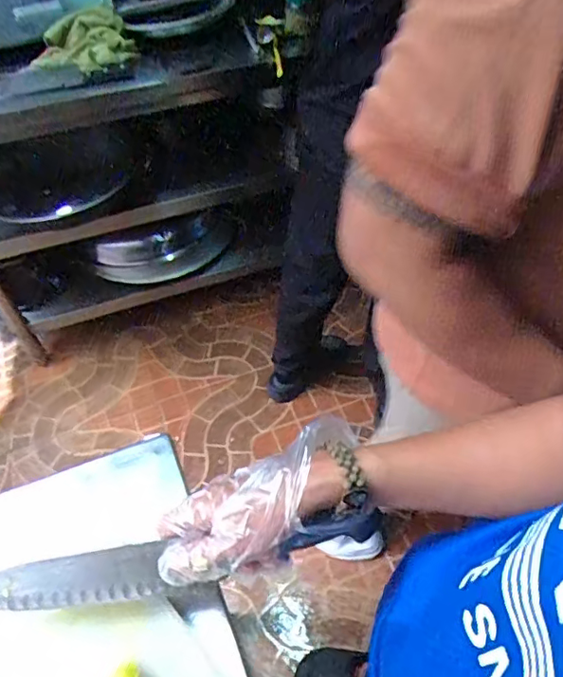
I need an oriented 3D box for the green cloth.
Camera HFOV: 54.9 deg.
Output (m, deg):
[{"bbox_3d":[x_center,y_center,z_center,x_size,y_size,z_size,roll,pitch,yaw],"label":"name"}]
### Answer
[{"bbox_3d":[-0.355,-0.525,0.957,0.182,0.065,0.085,-12,54,-9],"label":"green cloth"}]

